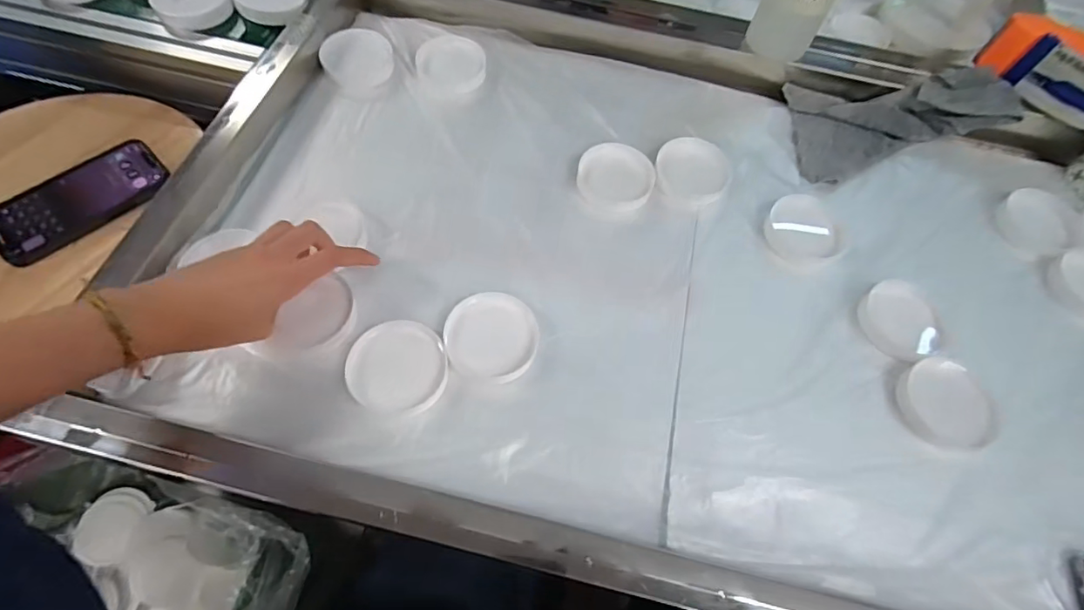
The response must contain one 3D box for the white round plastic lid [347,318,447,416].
[{"bbox_3d":[-0.117,0.049,0.418,0.079,0.009,0.074,23,63,7],"label":"white round plastic lid"}]

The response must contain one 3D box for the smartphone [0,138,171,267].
[{"bbox_3d":[-0.434,-0.100,0.488,0.076,0.010,0.148,40,66,15],"label":"smartphone"}]

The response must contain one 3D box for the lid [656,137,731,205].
[{"bbox_3d":[0.158,-0.140,0.542,0.074,0.012,0.082,11,62,1],"label":"lid"}]

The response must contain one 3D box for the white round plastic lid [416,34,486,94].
[{"bbox_3d":[-0.104,-0.275,0.597,0.075,0.014,0.086,-2,63,-6],"label":"white round plastic lid"}]

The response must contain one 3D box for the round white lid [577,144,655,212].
[{"bbox_3d":[0.075,-0.130,0.529,0.075,0.018,0.070,2,62,-4],"label":"round white lid"}]

